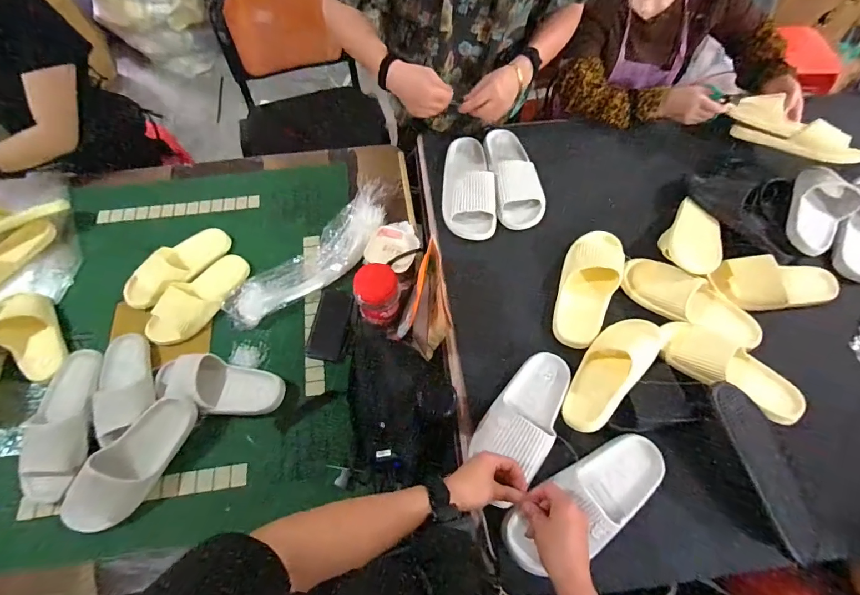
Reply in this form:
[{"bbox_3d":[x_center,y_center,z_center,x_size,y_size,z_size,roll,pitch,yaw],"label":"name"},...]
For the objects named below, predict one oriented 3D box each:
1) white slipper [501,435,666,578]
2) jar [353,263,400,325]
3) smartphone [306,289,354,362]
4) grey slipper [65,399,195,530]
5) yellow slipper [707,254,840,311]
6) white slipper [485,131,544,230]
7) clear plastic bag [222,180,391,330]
[{"bbox_3d":[0.244,0.308,0.625,0.285,0.062,0.107,-23,65,-19],"label":"white slipper"},{"bbox_3d":[-0.110,-0.007,0.862,0.088,0.097,0.094,0,63,0],"label":"jar"},{"bbox_3d":[-0.217,0.060,0.900,0.083,0.009,0.152,7,74,12],"label":"smartphone"},{"bbox_3d":[-0.538,0.298,0.755,0.107,0.063,0.252,47,68,-15],"label":"grey slipper"},{"bbox_3d":[0.704,-0.032,0.842,0.251,0.076,0.107,4,63,2],"label":"yellow slipper"},{"bbox_3d":[0.188,-0.302,0.952,0.108,0.078,0.293,-7,63,-4],"label":"white slipper"},{"bbox_3d":[-0.257,-0.111,0.979,0.157,0.040,0.493,34,68,16],"label":"clear plastic bag"}]

